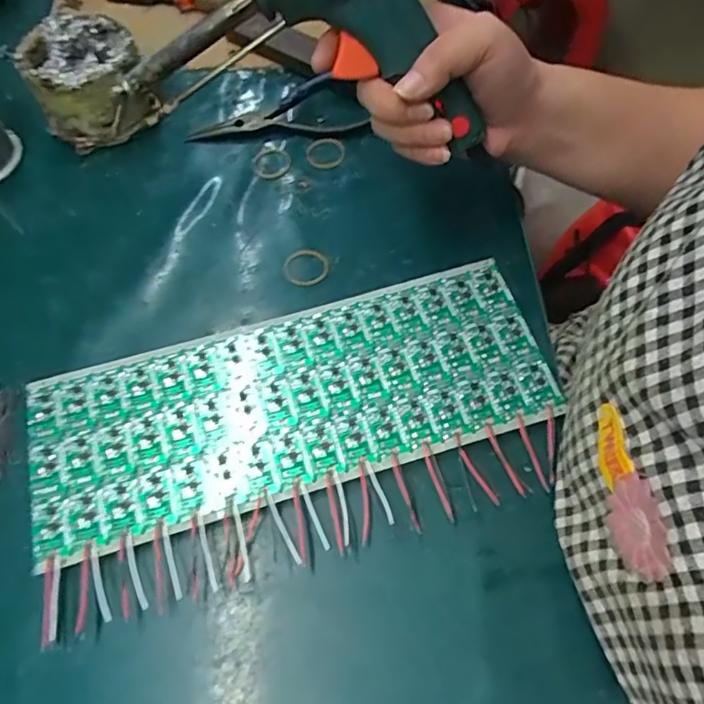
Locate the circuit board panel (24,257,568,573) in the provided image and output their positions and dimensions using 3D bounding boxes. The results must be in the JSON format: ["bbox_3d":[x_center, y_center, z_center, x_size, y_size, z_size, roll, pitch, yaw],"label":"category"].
[{"bbox_3d":[-0.037,0.026,0.340,0.304,0.007,0.112,-16,59,-6],"label":"circuit board panel"}]

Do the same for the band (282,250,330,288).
[{"bbox_3d":[-0.033,-0.061,0.396,0.032,0.006,0.031,-3,61,5],"label":"band"}]

